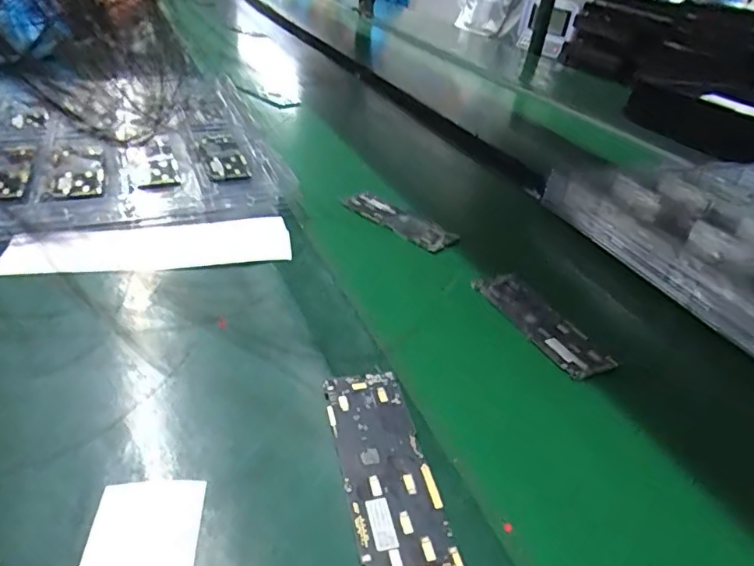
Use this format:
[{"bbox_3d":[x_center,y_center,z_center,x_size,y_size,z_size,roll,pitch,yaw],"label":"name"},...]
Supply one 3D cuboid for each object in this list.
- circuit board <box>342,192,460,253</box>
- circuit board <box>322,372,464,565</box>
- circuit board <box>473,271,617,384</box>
[{"bbox_3d":[0.022,-0.066,0.551,0.041,0.010,0.130,-26,44,-38],"label":"circuit board"},{"bbox_3d":[0.003,0.094,0.278,0.044,0.007,0.124,-4,34,-14],"label":"circuit board"},{"bbox_3d":[0.127,0.026,0.418,0.041,0.011,0.127,-15,38,-28],"label":"circuit board"}]

